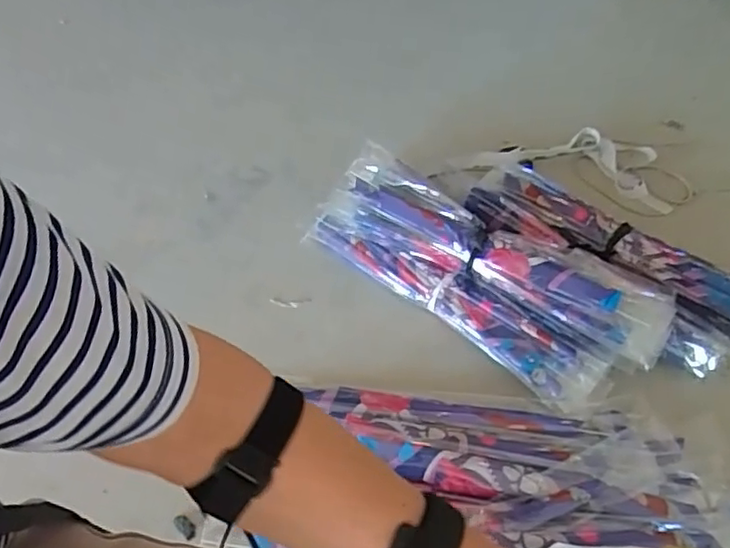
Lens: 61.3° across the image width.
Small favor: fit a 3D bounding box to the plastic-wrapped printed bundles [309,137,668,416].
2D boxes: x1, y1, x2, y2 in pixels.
[{"bbox_3d":[0.213,-0.019,1.192,0.689,0.123,0.248,34,56,27],"label":"plastic-wrapped printed bundles"}]

